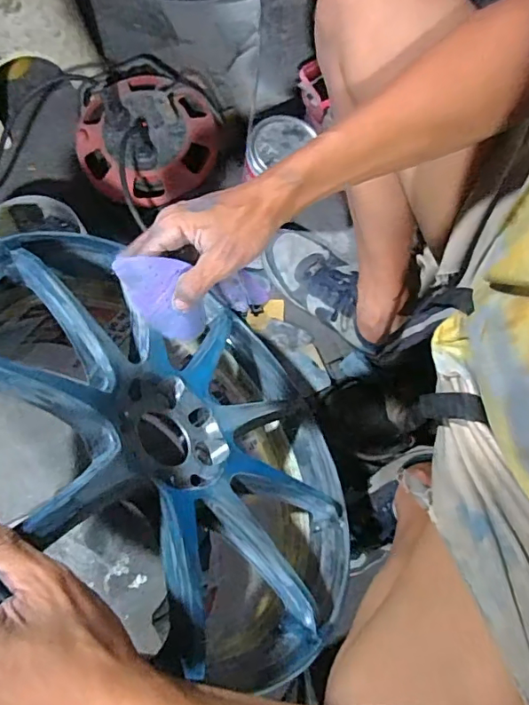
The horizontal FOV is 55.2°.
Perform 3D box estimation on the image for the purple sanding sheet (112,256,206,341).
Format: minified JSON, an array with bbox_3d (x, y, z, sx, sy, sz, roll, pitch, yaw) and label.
[{"bbox_3d":[-0.078,-0.043,0.397,0.054,0.007,0.077,-13,120,16],"label":"purple sanding sheet"}]

